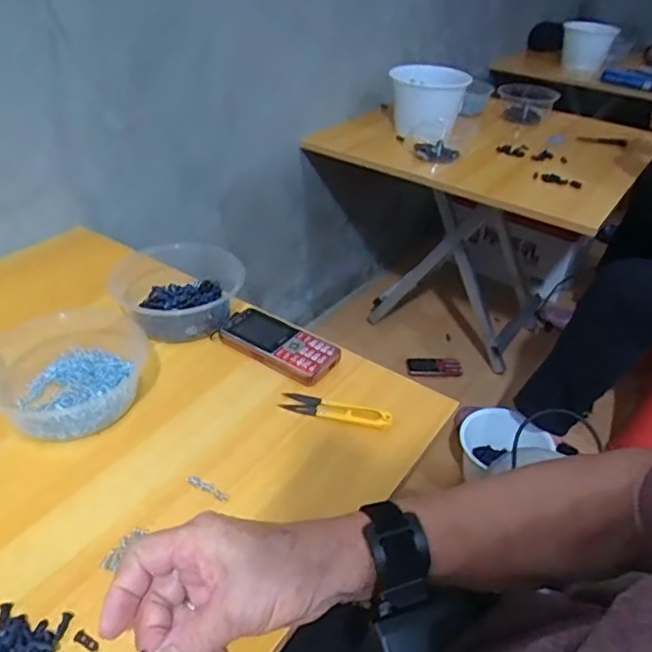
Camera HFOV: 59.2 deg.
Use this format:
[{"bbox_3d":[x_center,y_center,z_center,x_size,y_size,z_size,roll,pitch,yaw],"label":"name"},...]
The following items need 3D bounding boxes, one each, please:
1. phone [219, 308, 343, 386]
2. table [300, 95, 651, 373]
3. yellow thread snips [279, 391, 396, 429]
[{"bbox_3d":[-0.051,0.017,0.614,0.134,0.019,0.059,26,41,27],"label":"phone"},{"bbox_3d":[0.332,-0.219,1.412,0.642,0.565,0.657,21,39,22],"label":"table"},{"bbox_3d":[0.009,0.078,0.548,0.107,0.010,0.023,14,37,12],"label":"yellow thread snips"}]

